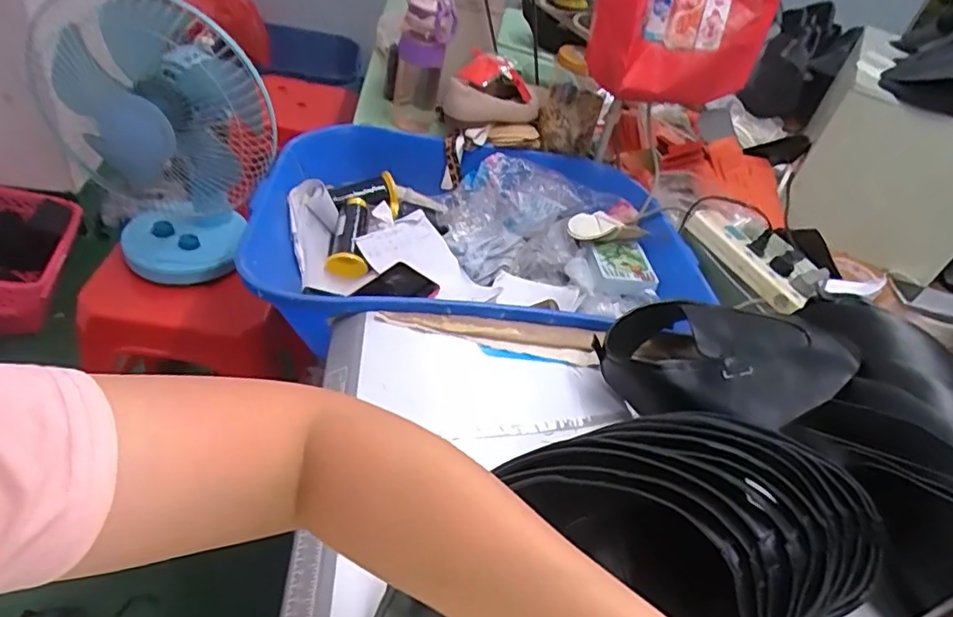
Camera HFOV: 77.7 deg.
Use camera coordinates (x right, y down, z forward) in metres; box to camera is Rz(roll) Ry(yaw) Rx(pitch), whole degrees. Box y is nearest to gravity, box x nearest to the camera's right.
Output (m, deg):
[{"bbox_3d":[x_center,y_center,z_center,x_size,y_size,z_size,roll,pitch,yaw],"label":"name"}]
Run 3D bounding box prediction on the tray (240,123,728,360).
[{"bbox_3d":[0.013,-0.107,0.884,0.648,0.173,0.482,1,42,-16],"label":"tray"}]

